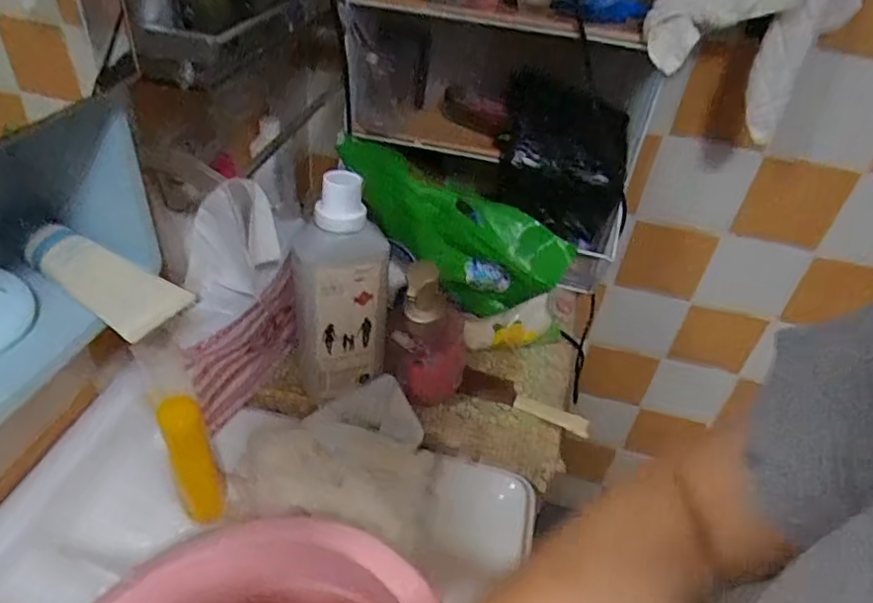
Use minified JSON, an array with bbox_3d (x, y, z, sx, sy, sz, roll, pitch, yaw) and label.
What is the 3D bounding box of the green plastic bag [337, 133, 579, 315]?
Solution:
[{"bbox_3d":[0.005,-0.078,0.642,0.260,0.126,0.042,31,41,-2],"label":"green plastic bag"}]

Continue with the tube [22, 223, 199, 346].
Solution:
[{"bbox_3d":[-0.251,-0.016,0.447,0.114,0.029,0.063,29,41,-3],"label":"tube"}]

